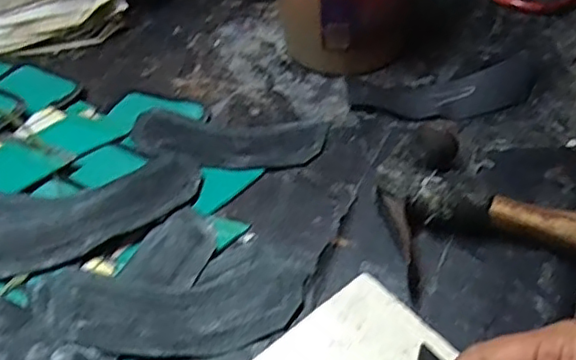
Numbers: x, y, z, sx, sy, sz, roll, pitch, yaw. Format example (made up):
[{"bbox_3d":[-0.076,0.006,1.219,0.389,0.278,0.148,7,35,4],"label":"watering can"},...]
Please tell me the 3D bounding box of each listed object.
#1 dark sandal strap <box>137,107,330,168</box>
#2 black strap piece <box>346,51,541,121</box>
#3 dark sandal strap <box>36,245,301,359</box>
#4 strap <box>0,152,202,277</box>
[{"bbox_3d":[-0.047,-0.031,0.457,0.146,0.006,0.054,6,51,7],"label":"dark sandal strap"},{"bbox_3d":[0.123,-0.071,0.472,0.141,0.016,0.056,-4,50,-2],"label":"black strap piece"},{"bbox_3d":[-0.068,0.074,0.361,0.156,0.013,0.064,-9,51,-6],"label":"dark sandal strap"},{"bbox_3d":[-0.139,0.022,0.404,0.163,0.016,0.073,-16,52,-11],"label":"strap"}]

